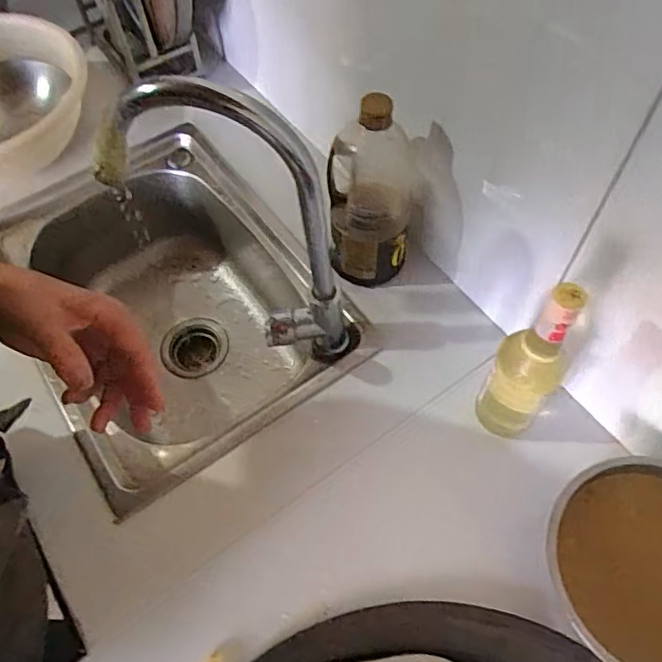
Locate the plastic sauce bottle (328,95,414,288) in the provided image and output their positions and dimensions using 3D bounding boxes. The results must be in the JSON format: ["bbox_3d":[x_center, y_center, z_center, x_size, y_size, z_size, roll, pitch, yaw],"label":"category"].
[{"bbox_3d":[0.047,-0.159,0.696,0.098,0.254,0.088,8,60,6],"label":"plastic sauce bottle"}]

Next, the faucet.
[{"bbox_3d":[-0.092,-0.097,0.609,0.242,0.349,0.068,17,61,11],"label":"faucet"}]

